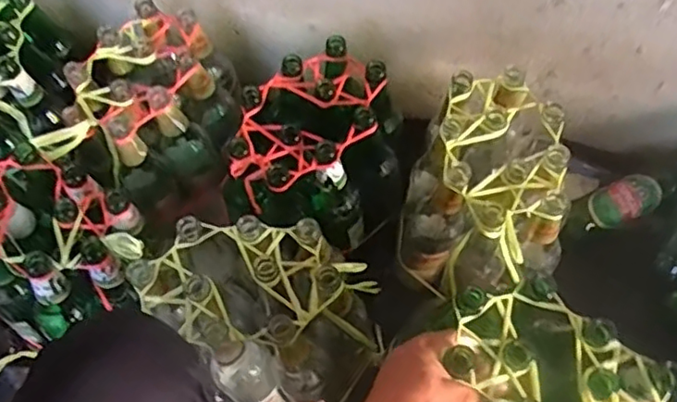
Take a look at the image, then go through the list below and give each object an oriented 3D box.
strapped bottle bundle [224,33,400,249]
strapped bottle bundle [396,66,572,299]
[{"bbox_3d":[-0.032,-0.041,0.858,0.182,0.281,0.220,36,68,21],"label":"strapped bottle bundle"},{"bbox_3d":[0.181,-0.003,0.801,0.192,0.206,0.238,6,61,7],"label":"strapped bottle bundle"}]

